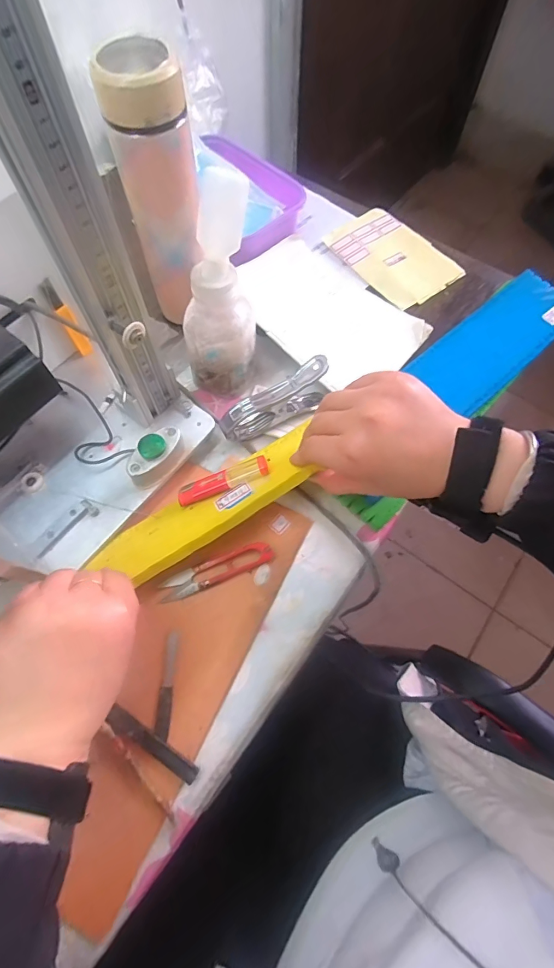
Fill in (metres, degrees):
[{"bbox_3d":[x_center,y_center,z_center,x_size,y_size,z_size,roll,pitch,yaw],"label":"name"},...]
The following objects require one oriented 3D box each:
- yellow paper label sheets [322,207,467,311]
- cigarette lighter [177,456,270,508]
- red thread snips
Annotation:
[{"bbox_3d":[0.143,-0.282,0.530,0.101,0.009,0.148,-36,71,-15],"label":"yellow paper label sheets"},{"bbox_3d":[-0.048,-0.003,0.384,0.085,0.012,0.023,-21,67,8],"label":"cigarette lighter"},{"bbox_3d":[-0.052,0.074,0.375,0.100,0.008,0.022,-22,68,-10],"label":"red thread snips"}]

